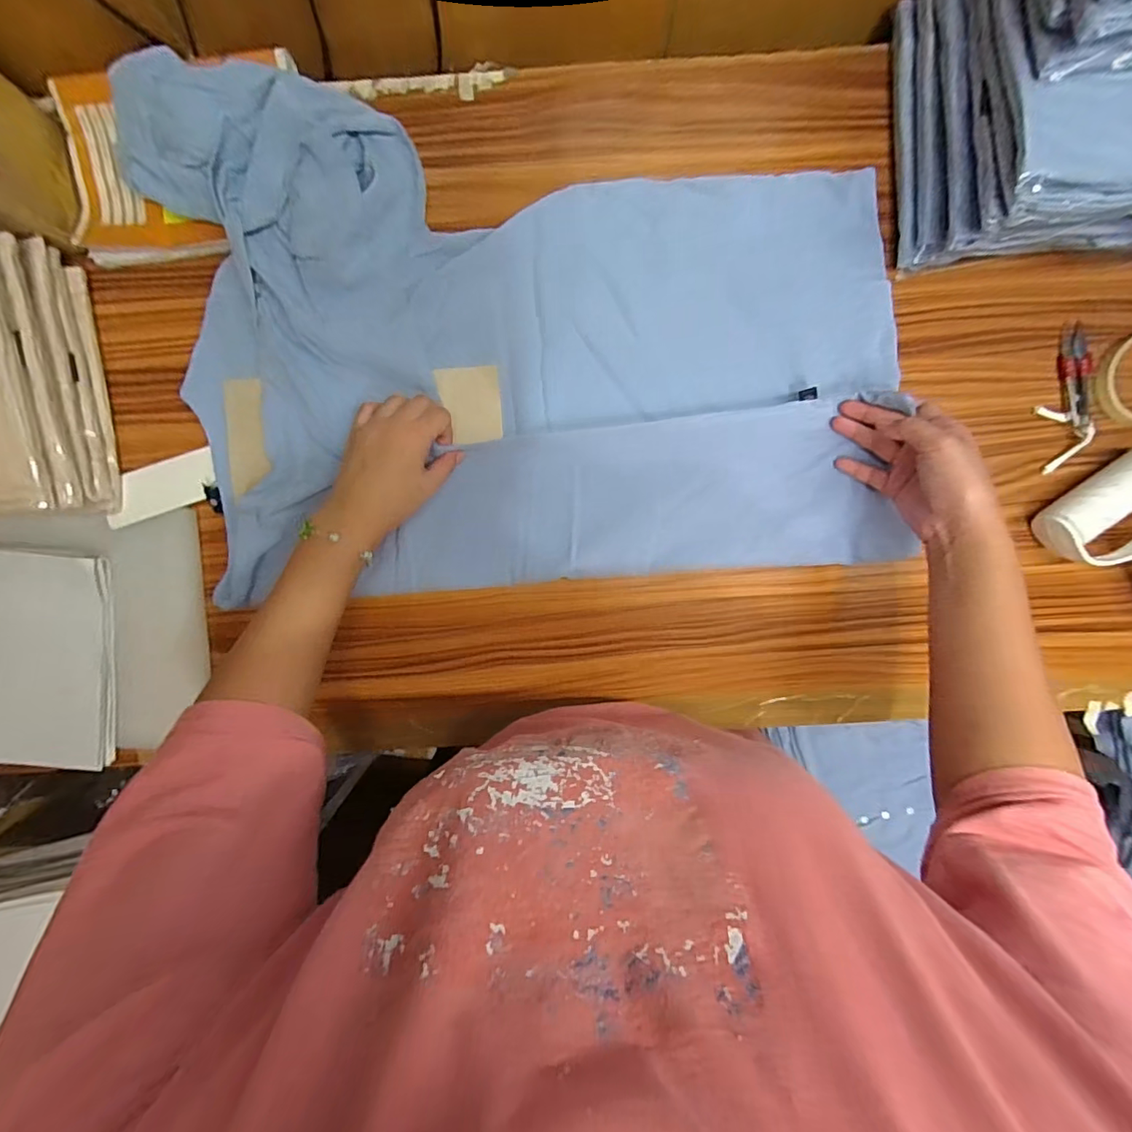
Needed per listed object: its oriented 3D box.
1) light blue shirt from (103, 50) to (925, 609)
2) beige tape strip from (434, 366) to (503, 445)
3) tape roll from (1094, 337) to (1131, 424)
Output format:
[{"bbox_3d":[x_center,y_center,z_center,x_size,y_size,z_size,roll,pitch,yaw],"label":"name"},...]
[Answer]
[{"bbox_3d":[-0.022,-0.190,0.436,0.612,0.050,0.408,-4,96,1],"label":"light blue shirt"},{"bbox_3d":[-0.086,-0.146,0.456,0.053,0.004,0.066,-8,94,-7],"label":"beige tape strip"},{"bbox_3d":[0.524,-0.167,0.447,0.091,0.011,0.084,0,96,0],"label":"tape roll"}]

